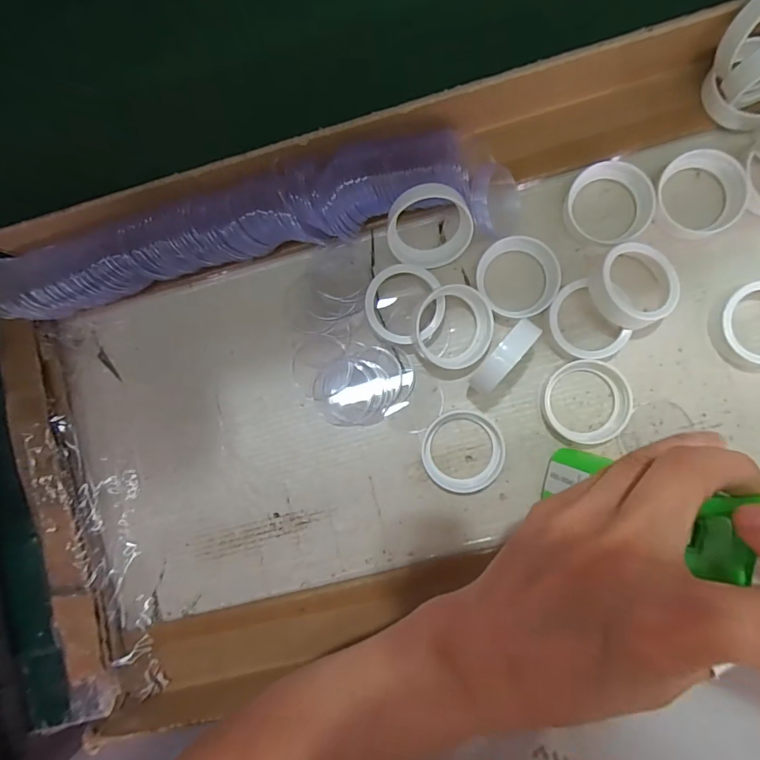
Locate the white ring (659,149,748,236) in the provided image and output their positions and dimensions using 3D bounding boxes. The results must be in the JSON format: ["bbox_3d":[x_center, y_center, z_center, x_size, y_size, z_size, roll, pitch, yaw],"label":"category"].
[{"bbox_3d":[0.206,-0.120,0.293,0.054,0.016,0.046,35,93,4],"label":"white ring"}]

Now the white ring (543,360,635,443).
[{"bbox_3d":[0.135,0.014,0.299,0.051,0.015,0.055,0,90,5],"label":"white ring"}]

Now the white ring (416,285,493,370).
[{"bbox_3d":[0.047,-0.035,0.301,0.053,0.016,0.053,-1,101,-7],"label":"white ring"}]

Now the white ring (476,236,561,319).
[{"bbox_3d":[0.092,-0.067,0.303,0.051,0.019,0.053,0,90,5],"label":"white ring"}]

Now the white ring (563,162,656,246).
[{"bbox_3d":[0.151,-0.114,0.299,0.051,0.018,0.054,0,90,5],"label":"white ring"}]

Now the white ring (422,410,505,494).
[{"bbox_3d":[0.056,0.048,0.306,0.053,0.013,0.055,0,90,5],"label":"white ring"}]

